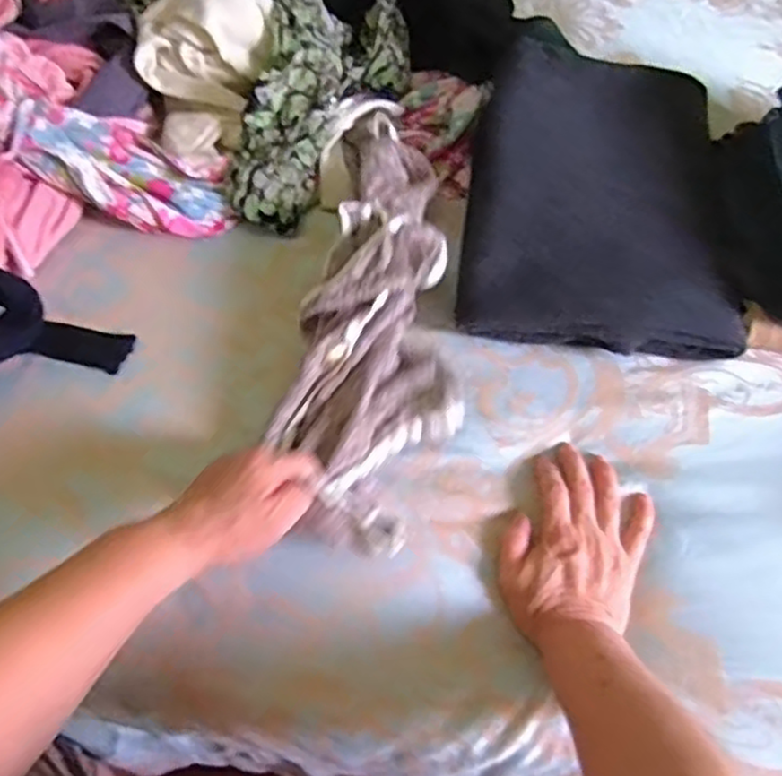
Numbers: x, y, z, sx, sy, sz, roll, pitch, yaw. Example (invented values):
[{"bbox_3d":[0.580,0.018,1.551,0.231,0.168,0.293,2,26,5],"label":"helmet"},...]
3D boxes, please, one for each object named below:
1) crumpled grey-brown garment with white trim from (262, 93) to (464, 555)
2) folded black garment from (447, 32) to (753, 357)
[{"bbox_3d":[-0.016,-0.088,0.638,0.141,0.071,0.471,2,63,-1],"label":"crumpled grey-brown garment with white trim"},{"bbox_3d":[0.201,-0.190,0.689,0.254,0.089,0.321,5,61,0],"label":"folded black garment"}]

